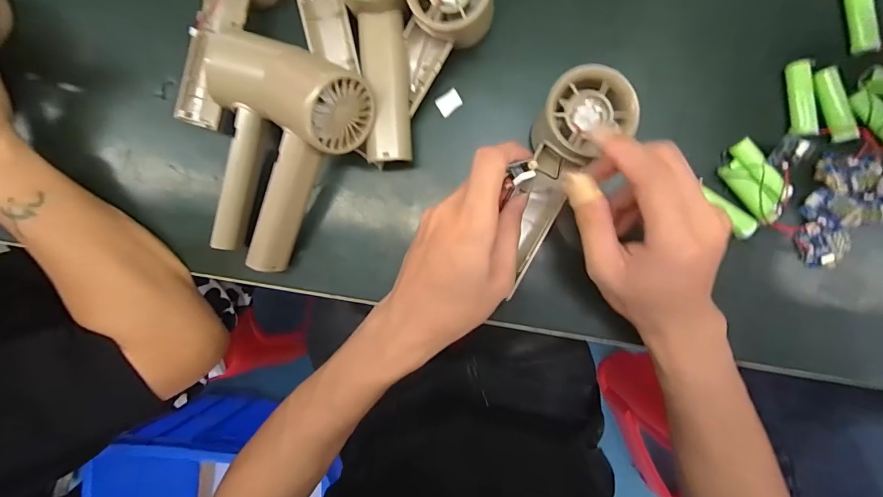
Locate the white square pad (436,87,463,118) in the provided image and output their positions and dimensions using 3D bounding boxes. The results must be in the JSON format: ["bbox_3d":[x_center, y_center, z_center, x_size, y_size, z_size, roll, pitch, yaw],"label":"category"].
[{"bbox_3d":[0.006,-0.114,0.328,0.020,0.004,0.015,-38,89,4],"label":"white square pad"}]

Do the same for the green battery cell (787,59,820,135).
[{"bbox_3d":[0.257,-0.106,0.297,0.015,0.013,0.053,-1,91,4],"label":"green battery cell"}]

